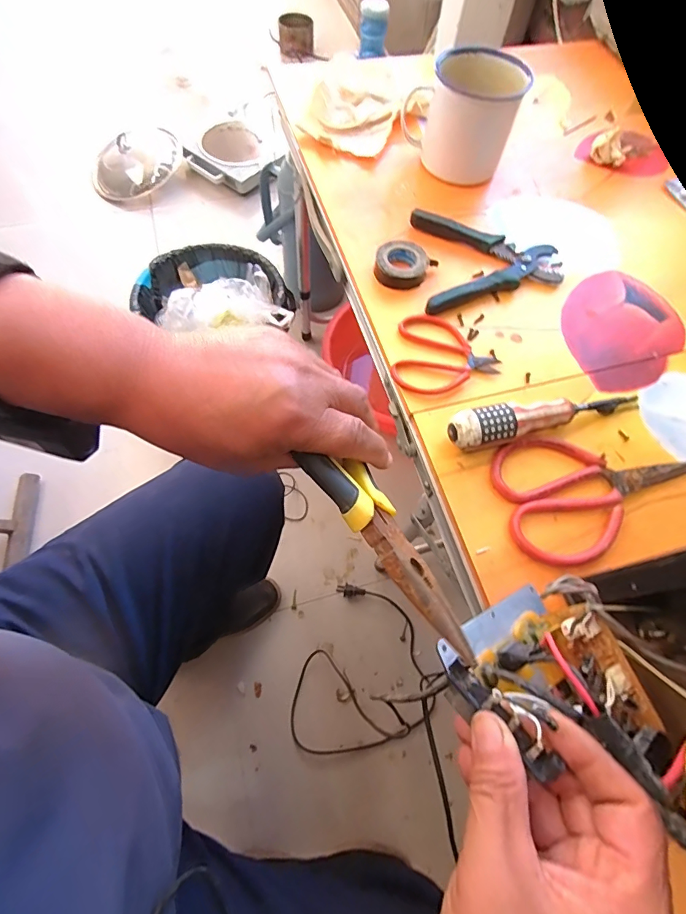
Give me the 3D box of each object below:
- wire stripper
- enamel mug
[{"bbox_3d":[0.157,-0.206,0.468,0.152,0.022,0.133,-1,66,-3],"label":"wire stripper"},{"bbox_3d":[0.136,-0.402,0.518,0.117,0.105,0.103,-5,66,-5],"label":"enamel mug"}]

